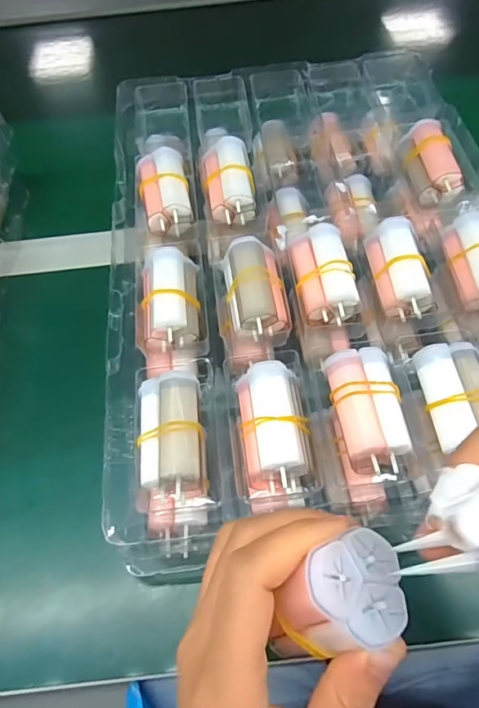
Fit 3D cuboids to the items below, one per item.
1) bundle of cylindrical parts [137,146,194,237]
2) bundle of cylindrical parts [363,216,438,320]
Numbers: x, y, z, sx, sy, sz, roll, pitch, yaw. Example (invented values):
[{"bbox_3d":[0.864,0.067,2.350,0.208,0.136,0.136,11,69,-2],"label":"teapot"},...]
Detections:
[{"bbox_3d":[-0.056,-0.123,0.342,0.035,0.019,0.067,-13,73,-3],"label":"bundle of cylindrical parts"},{"bbox_3d":[0.106,-0.058,0.304,0.033,0.026,0.066,-11,61,-2],"label":"bundle of cylindrical parts"}]

